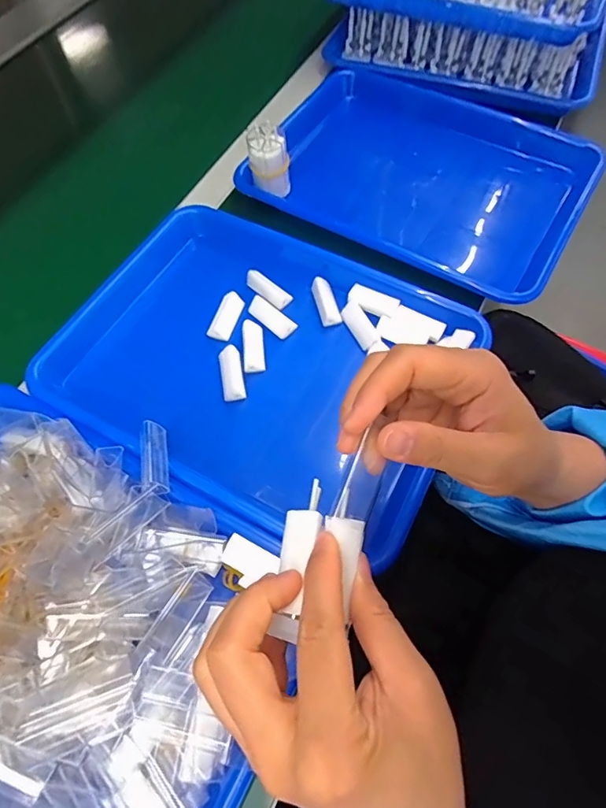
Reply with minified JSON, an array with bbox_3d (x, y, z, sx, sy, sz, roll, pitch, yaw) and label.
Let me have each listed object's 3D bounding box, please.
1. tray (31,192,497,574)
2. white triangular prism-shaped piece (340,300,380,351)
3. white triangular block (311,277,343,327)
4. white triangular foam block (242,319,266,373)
[{"bbox_3d":[-0.041,-0.047,0.399,0.346,0.048,0.250,27,67,14],"label":"tray"},{"bbox_3d":[0.050,-0.070,0.413,0.016,0.015,0.046,-25,66,-11],"label":"white triangular prism-shaped piece"},{"bbox_3d":[0.021,-0.095,0.428,0.019,0.015,0.046,-16,64,-6],"label":"white triangular block"},{"bbox_3d":[-0.044,-0.050,0.408,0.018,0.013,0.047,-7,64,-2],"label":"white triangular foam block"}]

